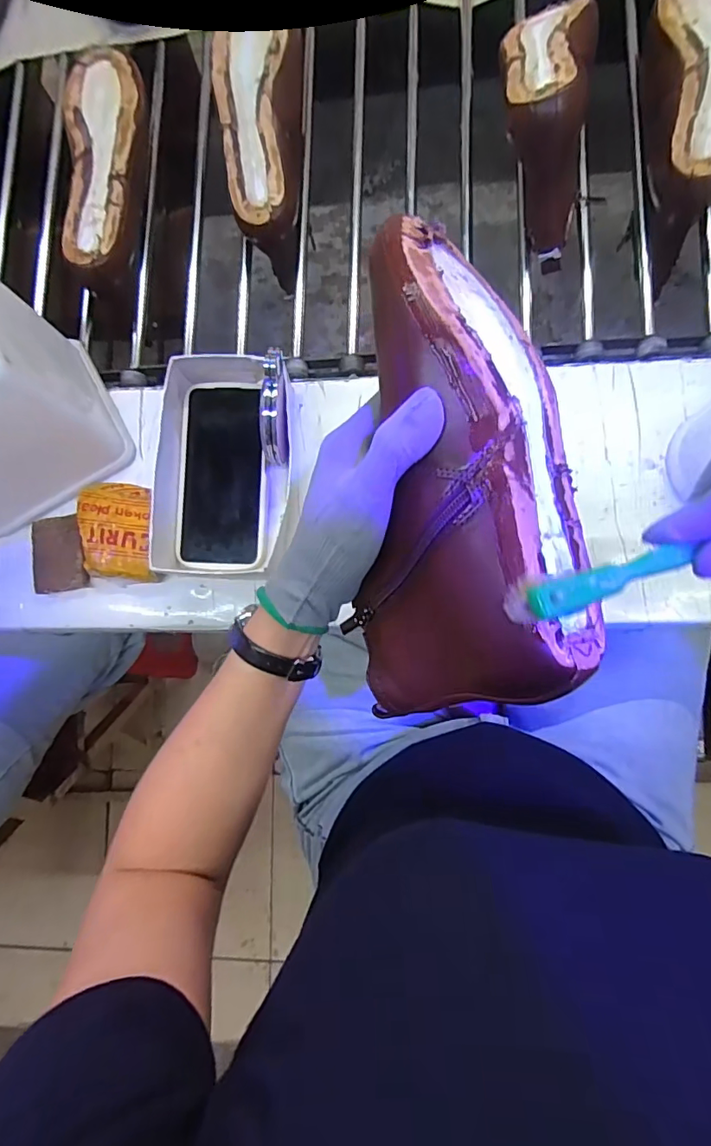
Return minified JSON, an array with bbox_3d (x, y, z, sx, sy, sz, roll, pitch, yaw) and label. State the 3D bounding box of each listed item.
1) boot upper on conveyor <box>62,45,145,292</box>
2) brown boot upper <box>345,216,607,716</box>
[{"bbox_3d":[-0.251,-0.409,0.530,0.068,0.075,0.229,3,84,6],"label":"boot upper on conveyor"},{"bbox_3d":[0.053,-0.047,0.247,0.104,0.080,0.239,-2,91,5],"label":"brown boot upper"}]

